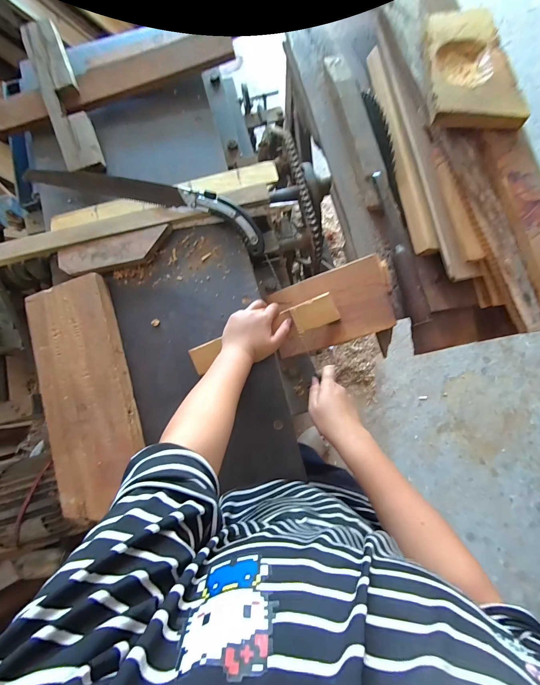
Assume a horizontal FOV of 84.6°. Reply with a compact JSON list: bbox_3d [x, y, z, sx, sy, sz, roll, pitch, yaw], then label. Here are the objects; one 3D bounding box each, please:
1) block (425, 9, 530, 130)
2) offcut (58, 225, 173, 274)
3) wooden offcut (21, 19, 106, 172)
[{"bbox_3d":[0.302,-0.415,0.445,0.120,0.029,0.203,2,82,3],"label":"block"},{"bbox_3d":[-0.301,-0.177,0.581,0.214,0.025,0.064,-14,81,1],"label":"offcut"},{"bbox_3d":[-0.426,-0.500,0.608,0.074,0.022,0.302,-19,93,-5],"label":"wooden offcut"}]

